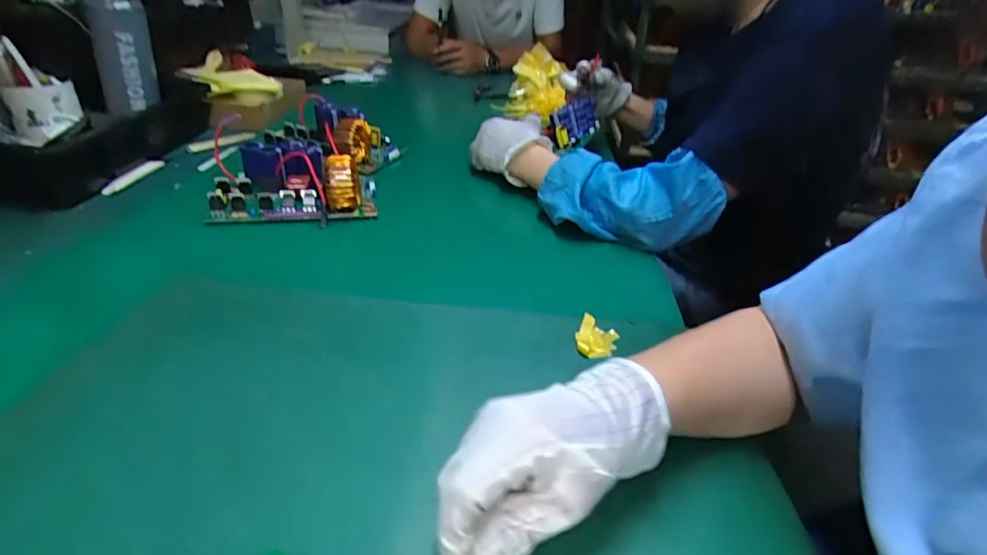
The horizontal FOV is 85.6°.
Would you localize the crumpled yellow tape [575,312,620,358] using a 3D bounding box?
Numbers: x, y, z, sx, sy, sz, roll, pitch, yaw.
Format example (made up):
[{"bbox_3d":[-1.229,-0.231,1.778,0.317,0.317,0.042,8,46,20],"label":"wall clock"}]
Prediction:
[{"bbox_3d":[0.090,0.053,0.471,0.035,0.010,0.047,17,34,20],"label":"crumpled yellow tape"}]

